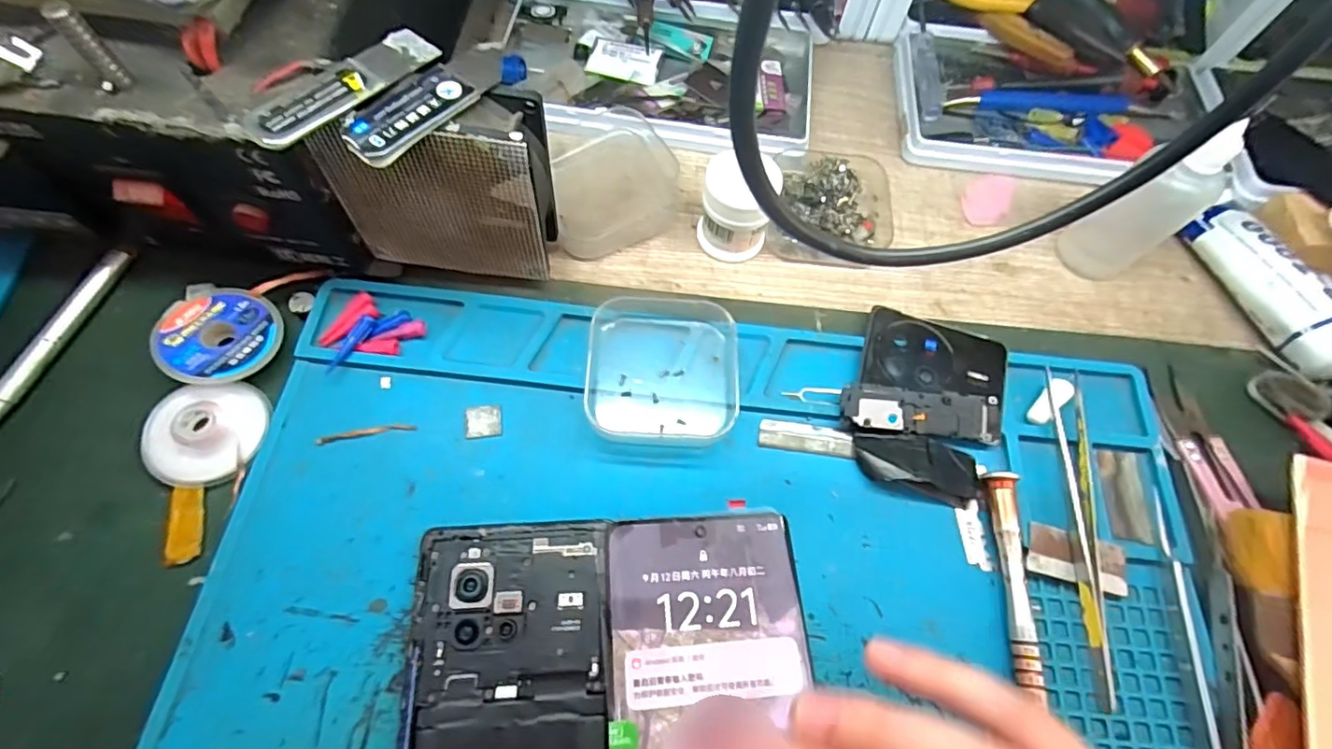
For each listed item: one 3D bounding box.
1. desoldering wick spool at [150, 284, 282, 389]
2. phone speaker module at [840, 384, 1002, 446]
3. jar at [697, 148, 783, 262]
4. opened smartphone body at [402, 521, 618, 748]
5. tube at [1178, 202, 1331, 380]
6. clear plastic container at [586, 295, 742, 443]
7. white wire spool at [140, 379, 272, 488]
[{"bbox_3d":[-0.187,-0.017,0.240,0.042,0.006,0.046,9,60,-15],"label":"desoldering wick spool"},{"bbox_3d":[0.110,0.017,0.246,0.068,0.008,0.020,6,66,-1],"label":"phone speaker module"},{"bbox_3d":[0.033,-0.080,0.270,0.032,0.049,0.029,9,66,0],"label":"jar"},{"bbox_3d":[-0.052,0.131,0.184,0.074,0.007,0.160,-5,66,-5],"label":"opened smartphone body"},{"bbox_3d":[0.298,-0.035,0.272,0.025,0.027,0.116,-11,67,-8],"label":"tube"},{"bbox_3d":[-0.001,-0.003,0.245,0.063,0.019,0.064,2,66,-3],"label":"clear plastic container"},{"bbox_3d":[-0.183,0.023,0.226,0.040,0.012,0.038,1,66,-3],"label":"white wire spool"}]

